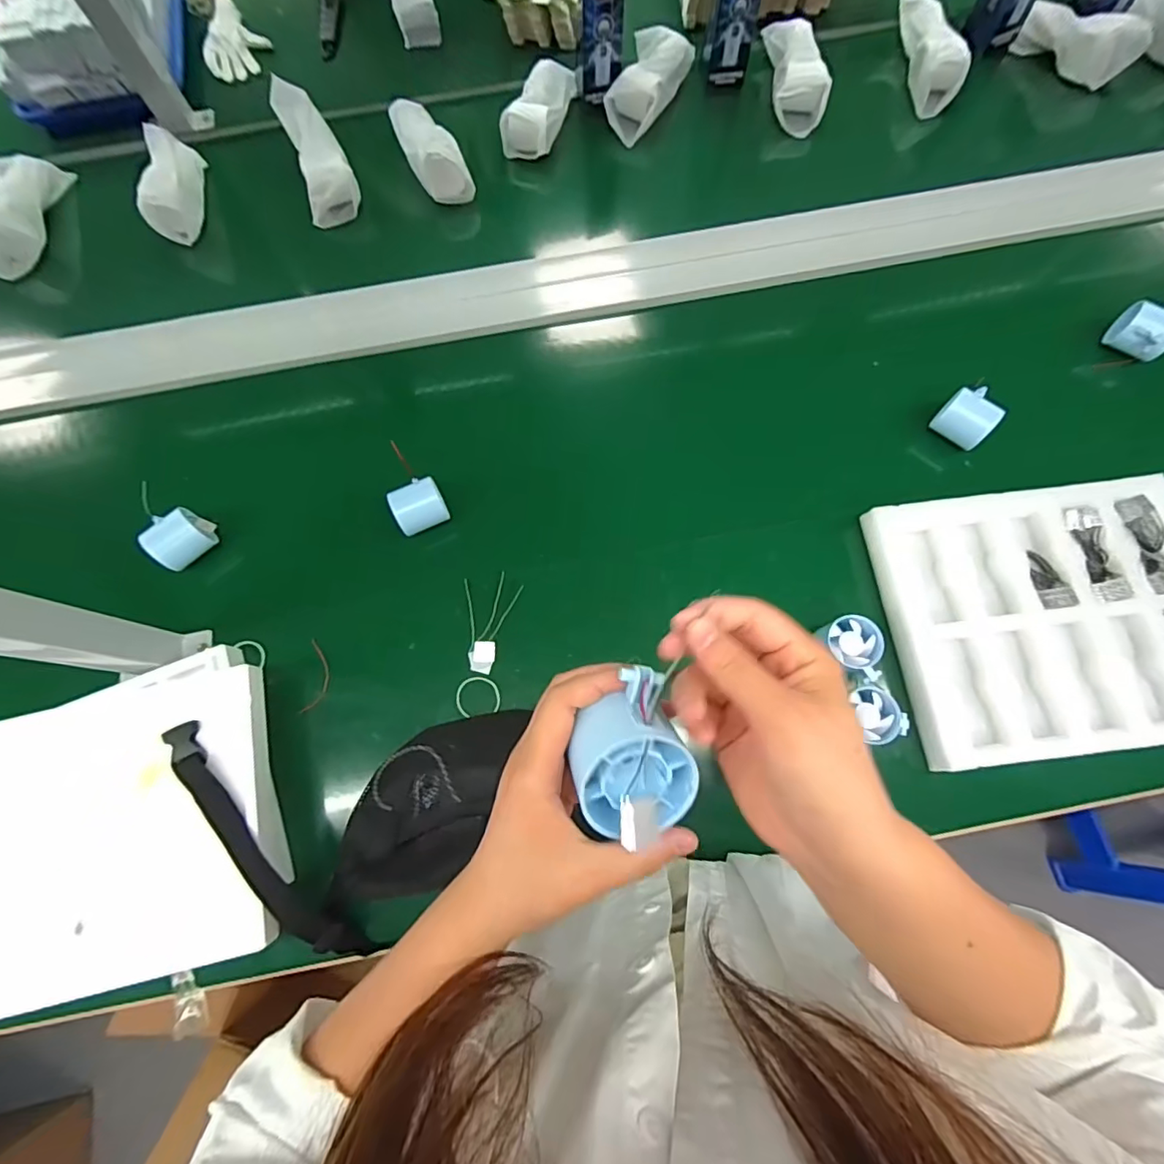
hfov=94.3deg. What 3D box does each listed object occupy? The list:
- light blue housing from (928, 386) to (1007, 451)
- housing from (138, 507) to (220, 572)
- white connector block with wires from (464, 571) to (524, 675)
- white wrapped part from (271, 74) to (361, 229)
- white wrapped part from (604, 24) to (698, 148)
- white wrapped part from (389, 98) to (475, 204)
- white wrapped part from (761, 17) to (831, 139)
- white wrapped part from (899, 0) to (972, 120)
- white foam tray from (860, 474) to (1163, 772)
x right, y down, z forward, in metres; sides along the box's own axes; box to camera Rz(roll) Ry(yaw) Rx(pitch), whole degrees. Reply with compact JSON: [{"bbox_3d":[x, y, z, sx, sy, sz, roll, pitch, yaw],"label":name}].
[{"bbox_3d":[0.462,-0.195,0.649,0.066,0.055,0.060,-41,76,-10],"label":"light blue housing"},{"bbox_3d":[-0.458,-0.048,0.613,0.050,0.047,0.063,42,79,13],"label":"housing"},{"bbox_3d":[-0.096,0.043,0.592,0.060,0.022,0.108,-7,73,0],"label":"white connector block with wires"},{"bbox_3d":[-0.392,-0.636,0.789,0.074,0.047,0.206,-22,88,-5],"label":"white wrapped part"},{"bbox_3d":[0.100,-0.767,0.830,0.088,0.047,0.186,20,75,8],"label":"white wrapped part"},{"bbox_3d":[-0.236,-0.651,0.798,0.069,0.069,0.182,-29,74,-7],"label":"white wrapped part"},{"bbox_3d":[0.326,-0.781,0.831,0.077,0.054,0.202,-2,73,1],"label":"white wrapped part"},{"bbox_3d":[0.531,-0.811,0.824,0.063,0.066,0.176,-5,73,0],"label":"white wrapped part"},{"bbox_3d":[0.492,0.031,0.565,0.319,0.033,0.274,-8,73,-1],"label":"white foam tray"}]

